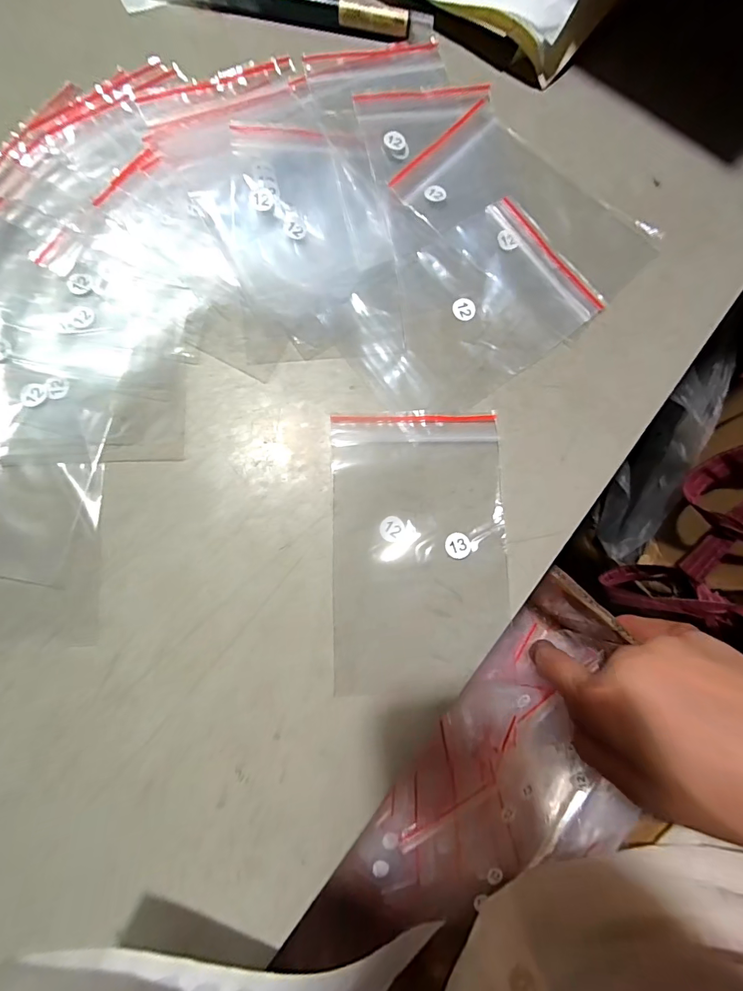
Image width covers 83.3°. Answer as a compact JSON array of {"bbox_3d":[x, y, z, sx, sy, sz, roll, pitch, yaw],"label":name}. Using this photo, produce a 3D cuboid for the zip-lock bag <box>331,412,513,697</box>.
[{"bbox_3d":[0.019,0.019,0.164,0.067,0.004,0.107,-1,81,-3],"label":"zip-lock bag"}]

